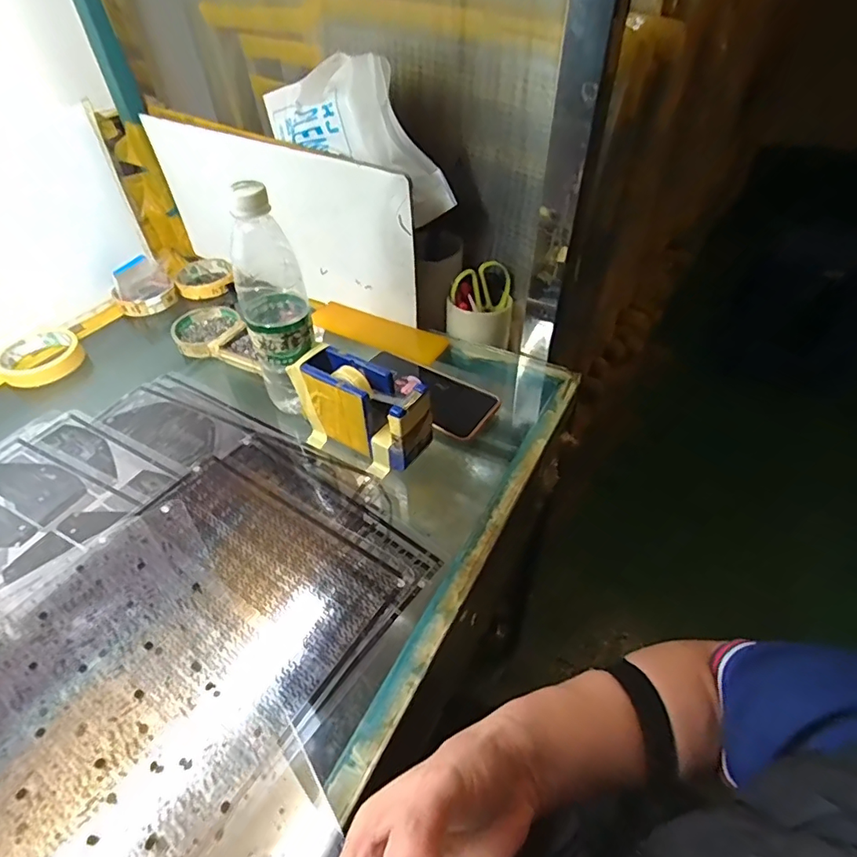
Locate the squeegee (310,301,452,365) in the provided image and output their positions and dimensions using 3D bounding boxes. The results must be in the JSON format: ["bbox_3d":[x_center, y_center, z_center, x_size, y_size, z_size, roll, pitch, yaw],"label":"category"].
[{"bbox_3d":[-0.067,-0.127,0.652,0.191,0.041,0.008,22,25,20],"label":"squeegee"}]

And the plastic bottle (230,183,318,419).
[{"bbox_3d":[-0.147,-0.114,0.477,0.063,0.220,0.079,-19,47,-14],"label":"plastic bottle"}]

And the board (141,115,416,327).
[{"bbox_3d":[-0.193,-0.267,0.645,0.411,0.189,0.014,21,50,24],"label":"board"}]

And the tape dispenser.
[{"bbox_3d":[-0.065,-0.017,0.474,0.140,0.080,0.058,22,51,24],"label":"tape dispenser"}]

